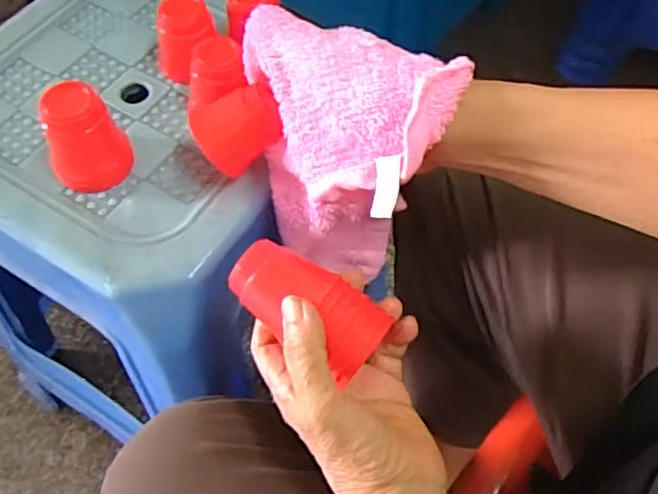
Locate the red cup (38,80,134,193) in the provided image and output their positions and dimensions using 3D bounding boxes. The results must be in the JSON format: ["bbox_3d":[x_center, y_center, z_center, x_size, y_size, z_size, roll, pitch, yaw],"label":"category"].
[{"bbox_3d":[-0.159,-0.067,0.423,0.047,0.063,0.050,1,59,-1],"label":"red cup"}]

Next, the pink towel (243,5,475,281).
[{"bbox_3d":[0.000,-0.057,0.402,0.129,0.167,0.069,30,64,16],"label":"pink towel"}]

